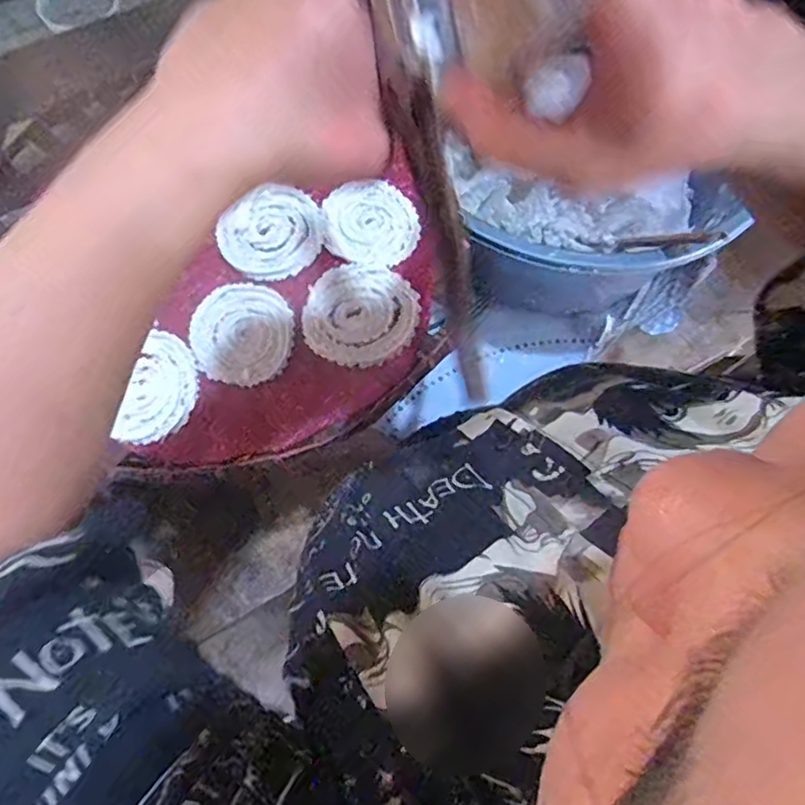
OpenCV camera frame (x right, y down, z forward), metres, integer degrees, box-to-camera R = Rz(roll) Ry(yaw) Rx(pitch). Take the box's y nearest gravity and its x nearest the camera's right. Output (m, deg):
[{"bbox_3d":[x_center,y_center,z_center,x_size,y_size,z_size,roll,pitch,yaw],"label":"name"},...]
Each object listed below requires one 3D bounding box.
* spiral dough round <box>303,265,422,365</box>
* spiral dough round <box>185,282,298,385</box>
[{"bbox_3d":[-0.032,-0.068,0.492,0.086,0.005,0.082,0,71,-1],"label":"spiral dough round"},{"bbox_3d":[-0.122,-0.054,0.485,0.078,0.004,0.081,0,71,-1],"label":"spiral dough round"}]

